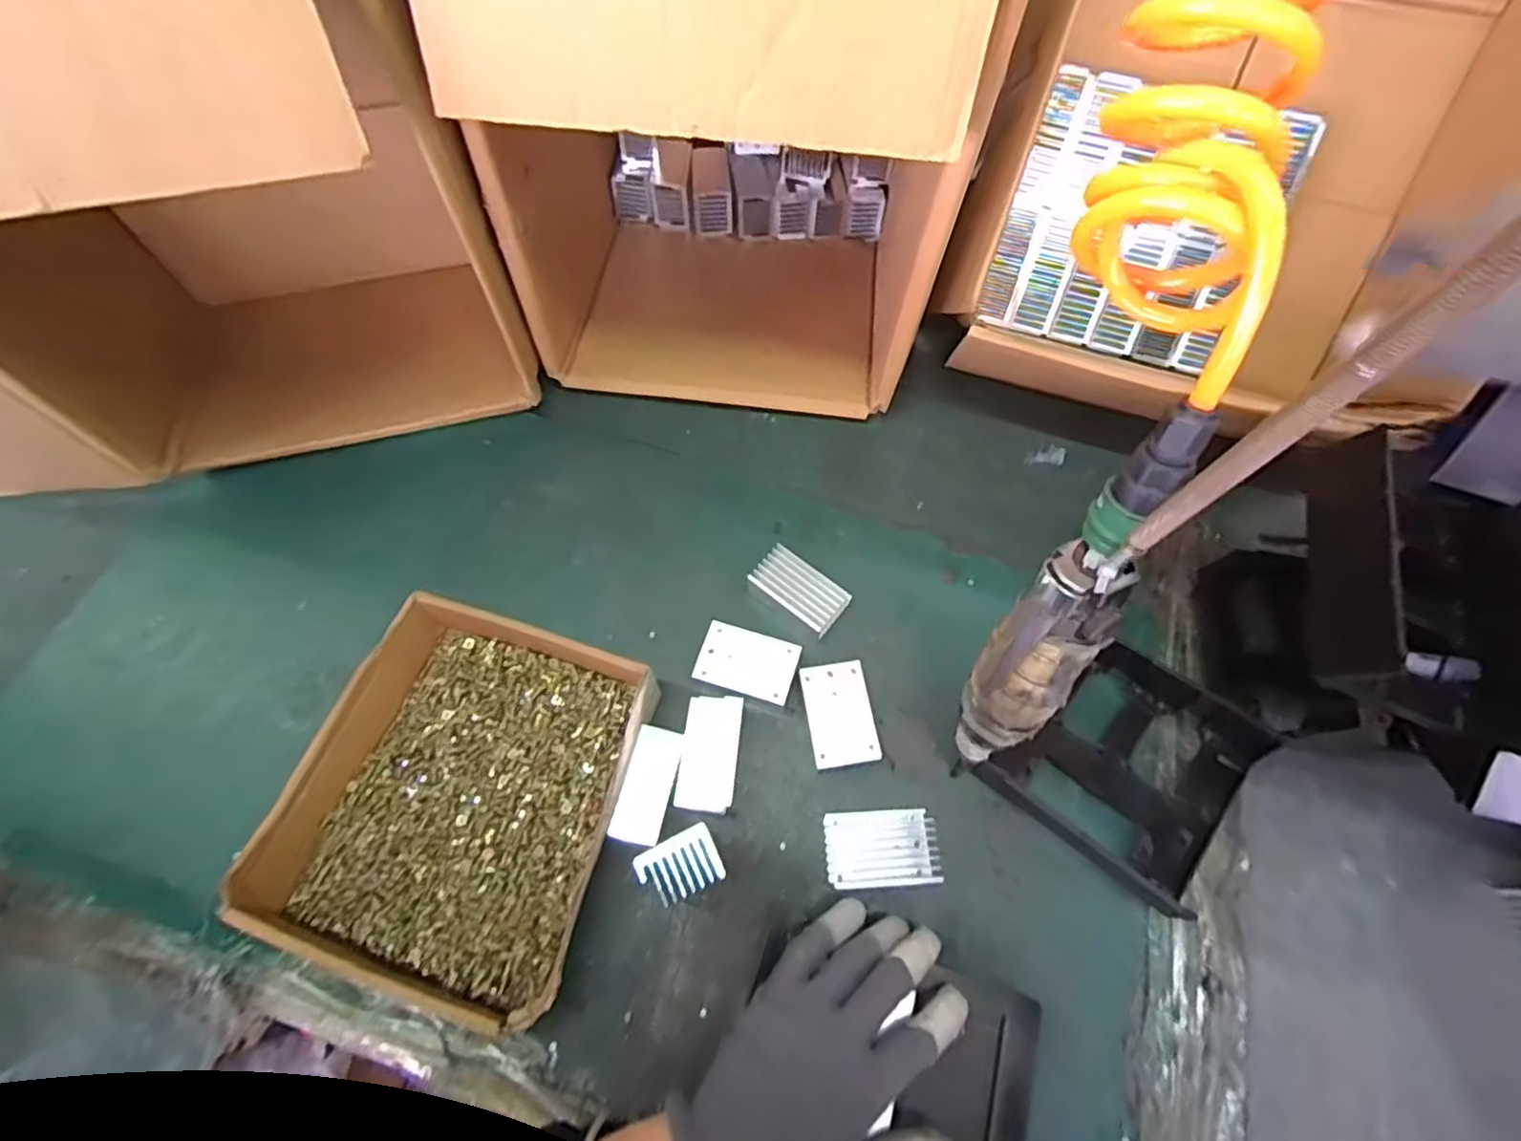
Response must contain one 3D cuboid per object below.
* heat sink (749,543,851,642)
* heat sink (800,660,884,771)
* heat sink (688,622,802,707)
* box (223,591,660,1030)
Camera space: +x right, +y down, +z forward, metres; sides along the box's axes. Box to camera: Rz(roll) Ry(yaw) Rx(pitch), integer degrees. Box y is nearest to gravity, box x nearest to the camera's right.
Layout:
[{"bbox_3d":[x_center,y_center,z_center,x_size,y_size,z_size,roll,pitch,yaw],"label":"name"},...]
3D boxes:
[{"bbox_3d":[0.028,0.018,0.480,0.067,0.033,0.038,35,70,13],"label":"heat sink"},{"bbox_3d":[0.052,0.099,0.437,0.042,0.030,0.066,-8,67,-5],"label":"heat sink"},{"bbox_3d":[-0.009,0.066,0.450,0.064,0.029,0.043,18,67,7],"label":"heat sink"},{"bbox_3d":[-0.183,0.140,0.407,0.194,0.052,0.222,15,67,5],"label":"box"}]

